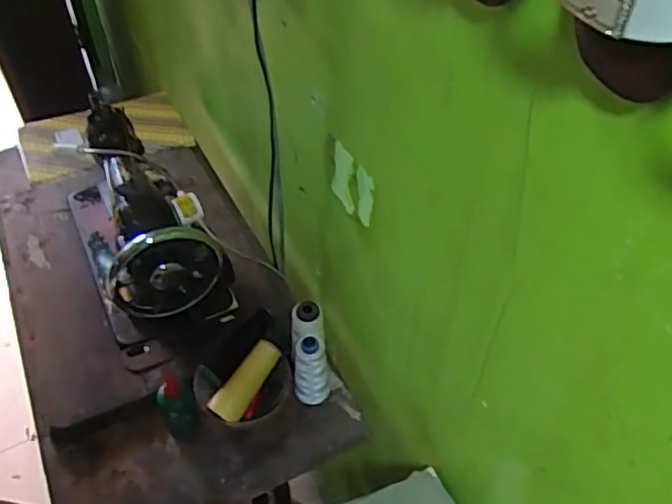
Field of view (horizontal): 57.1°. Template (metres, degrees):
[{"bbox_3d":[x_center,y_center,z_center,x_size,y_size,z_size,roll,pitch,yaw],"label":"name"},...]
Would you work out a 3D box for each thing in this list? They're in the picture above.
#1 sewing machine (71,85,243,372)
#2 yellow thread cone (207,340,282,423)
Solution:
[{"bbox_3d":[-0.297,-0.066,0.916,0.180,0.196,0.391,-20,50,-19],"label":"sewing machine"},{"bbox_3d":[-0.113,0.164,0.783,0.029,0.035,0.108,33,82,29],"label":"yellow thread cone"}]

